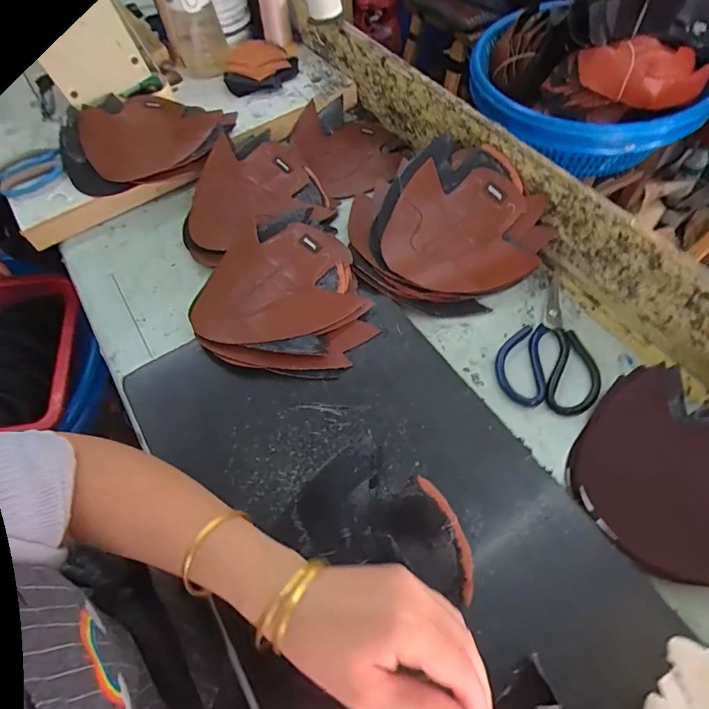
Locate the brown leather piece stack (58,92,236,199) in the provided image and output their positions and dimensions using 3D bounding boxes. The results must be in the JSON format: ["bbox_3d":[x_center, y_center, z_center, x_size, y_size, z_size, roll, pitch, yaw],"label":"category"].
[{"bbox_3d":[-0.308,-0.328,0.685,0.246,0.037,0.198,-27,60,-12],"label":"brown leather piece stack"}]

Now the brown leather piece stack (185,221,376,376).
[{"bbox_3d":[-0.085,-0.067,0.516,0.194,0.032,0.192,-2,58,2],"label":"brown leather piece stack"}]

